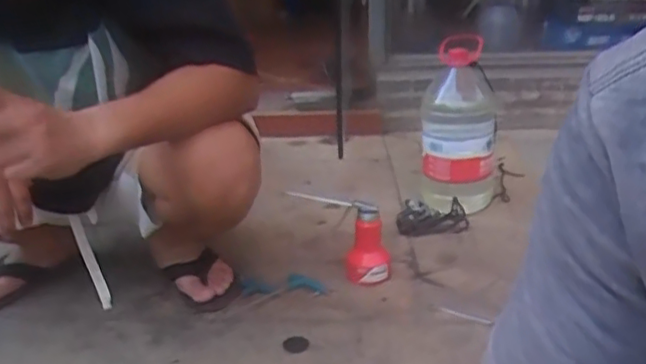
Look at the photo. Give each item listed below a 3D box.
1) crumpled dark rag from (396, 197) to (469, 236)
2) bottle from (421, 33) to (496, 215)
[{"bbox_3d":[0.224,0.071,1.308,0.149,0.055,0.088,0,21,3],"label":"crumpled dark rag"},{"bbox_3d":[0.301,-0.118,1.406,0.160,0.338,0.190,2,20,11],"label":"bottle"}]

